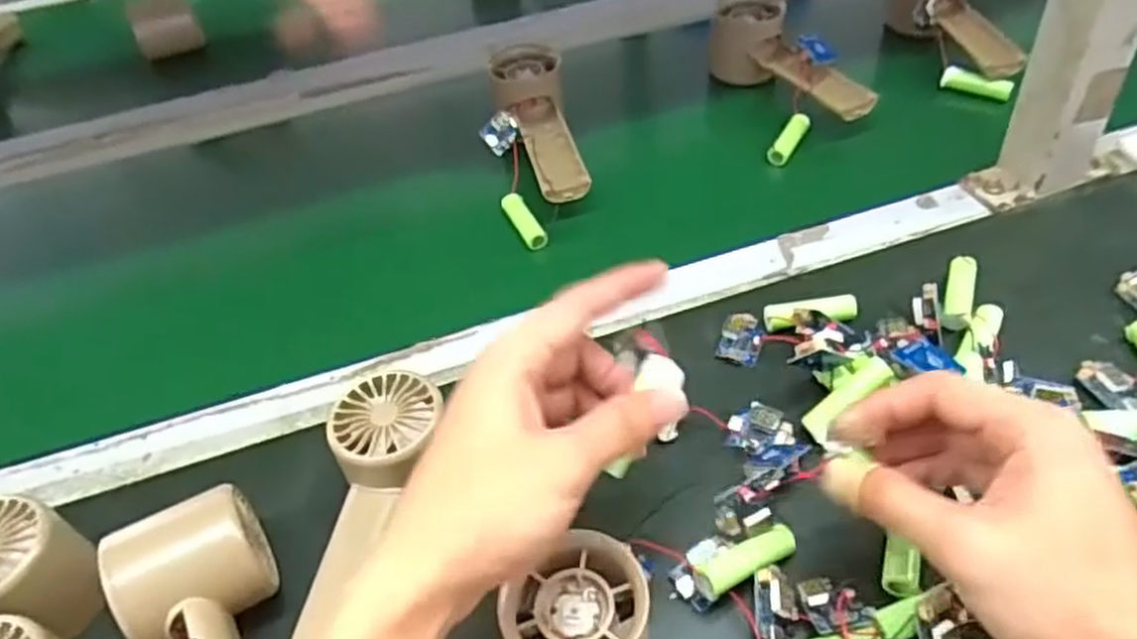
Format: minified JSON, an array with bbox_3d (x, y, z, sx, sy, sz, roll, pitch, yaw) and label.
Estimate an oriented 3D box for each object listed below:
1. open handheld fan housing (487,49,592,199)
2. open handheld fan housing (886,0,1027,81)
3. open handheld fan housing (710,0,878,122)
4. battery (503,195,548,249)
[{"bbox_3d":[-0.023,-0.142,0.572,0.054,0.040,0.155,-10,47,-2],"label":"open handheld fan housing"},{"bbox_3d":[0.304,-0.237,0.627,0.061,0.051,0.152,-4,47,4],"label":"open handheld fan housing"},{"bbox_3d":[0.173,-0.196,0.605,0.052,0.053,0.155,-29,50,-19],"label":"open handheld fan housing"},{"bbox_3d":[-0.030,-0.068,0.539,0.015,0.012,0.054,-23,49,-14],"label":"battery"}]

